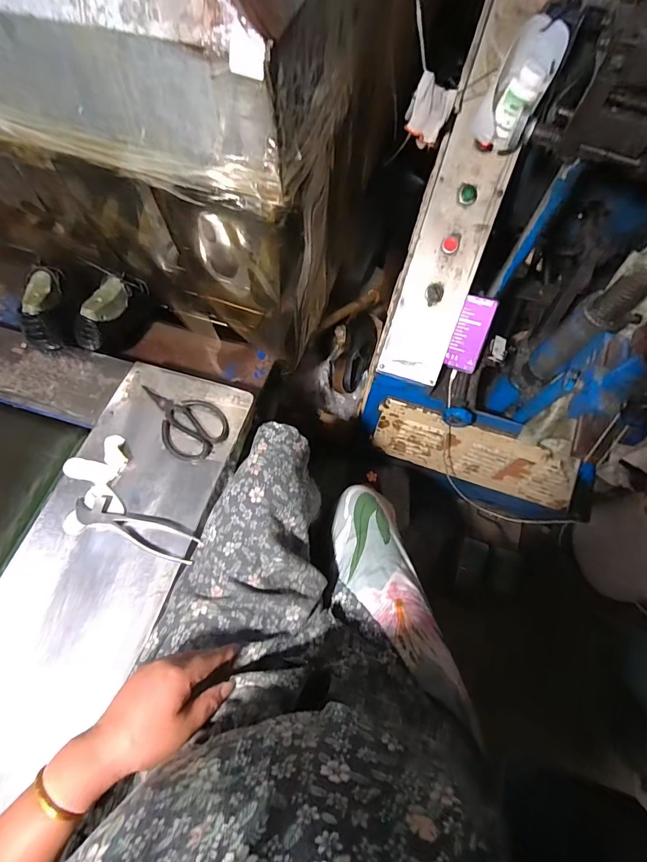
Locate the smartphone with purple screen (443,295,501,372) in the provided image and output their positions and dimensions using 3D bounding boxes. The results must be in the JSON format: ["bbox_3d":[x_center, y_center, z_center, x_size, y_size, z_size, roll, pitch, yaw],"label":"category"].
[{"bbox_3d":[0.313,-0.206,0.863,0.065,0.010,0.154,22,104,21],"label":"smartphone with purple screen"}]

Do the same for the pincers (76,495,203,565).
[{"bbox_3d":[-0.267,0.136,0.579,0.190,0.010,0.049,21,67,7],"label":"pincers"}]

